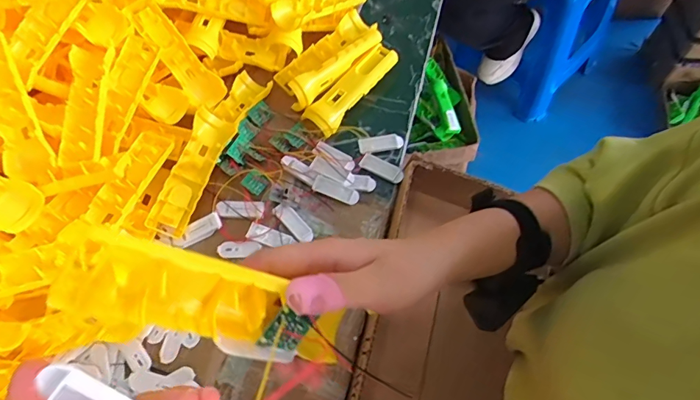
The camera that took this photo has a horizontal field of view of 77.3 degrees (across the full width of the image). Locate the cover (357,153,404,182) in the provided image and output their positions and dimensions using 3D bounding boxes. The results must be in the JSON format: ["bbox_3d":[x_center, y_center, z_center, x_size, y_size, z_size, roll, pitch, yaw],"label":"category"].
[{"bbox_3d":[0.041,-0.041,0.565,0.059,0.012,0.022,26,67,17],"label":"cover"}]

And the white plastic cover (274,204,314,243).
[{"bbox_3d":[-0.067,0.027,0.526,0.055,0.009,0.021,41,70,16],"label":"white plastic cover"}]

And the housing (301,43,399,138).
[{"bbox_3d":[0.003,-0.160,0.608,0.047,0.032,0.164,32,69,19],"label":"housing"}]

